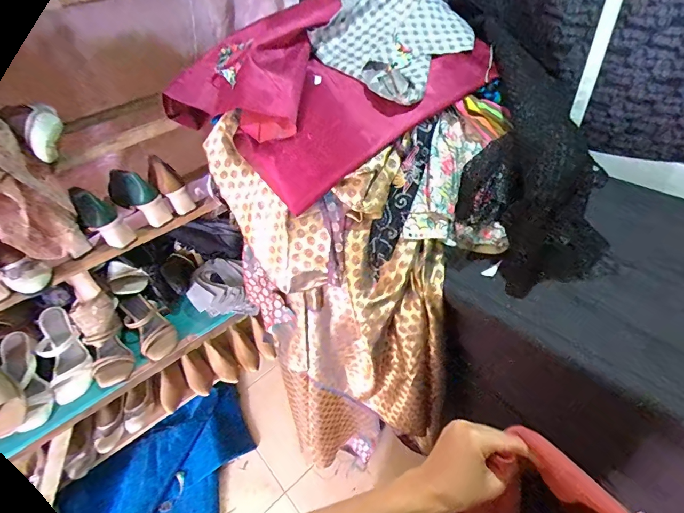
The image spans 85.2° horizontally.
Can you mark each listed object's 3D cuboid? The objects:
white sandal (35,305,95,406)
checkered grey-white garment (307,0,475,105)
[{"bbox_3d":[-0.654,0.221,0.871,0.091,0.060,0.233,-28,66,-21],"label":"white sandal"},{"bbox_3d":[0.104,-0.445,0.713,0.266,0.074,0.312,34,72,18],"label":"checkered grey-white garment"}]

